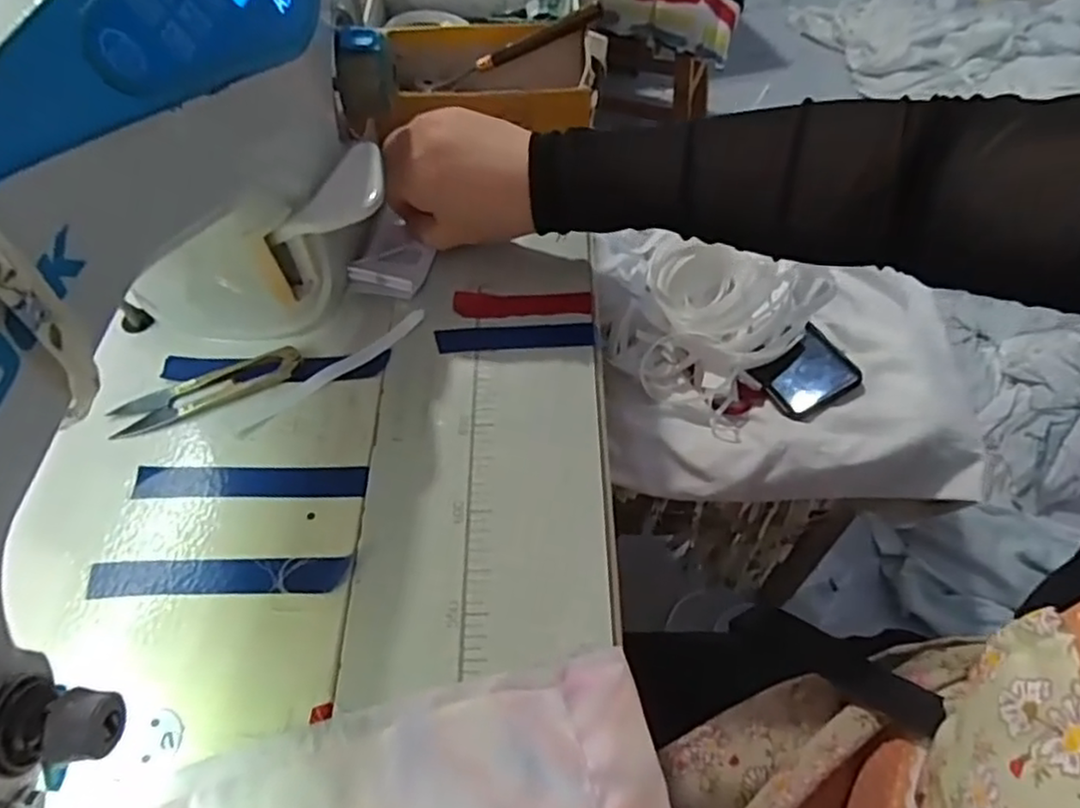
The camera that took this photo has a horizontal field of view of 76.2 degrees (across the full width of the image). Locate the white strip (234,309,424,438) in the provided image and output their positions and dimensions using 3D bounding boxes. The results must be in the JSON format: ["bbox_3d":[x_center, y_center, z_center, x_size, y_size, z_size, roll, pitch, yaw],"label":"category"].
[{"bbox_3d":[-0.114,-0.018,0.381,0.119,0.004,0.012,-34,62,-18],"label":"white strip"}]

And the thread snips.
[{"bbox_3d":[-0.181,-0.008,0.375,0.100,0.010,0.024,-21,57,-13],"label":"thread snips"}]

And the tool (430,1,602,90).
[{"bbox_3d":[-0.018,-0.249,0.483,0.127,0.014,0.015,-18,53,17],"label":"tool"}]

